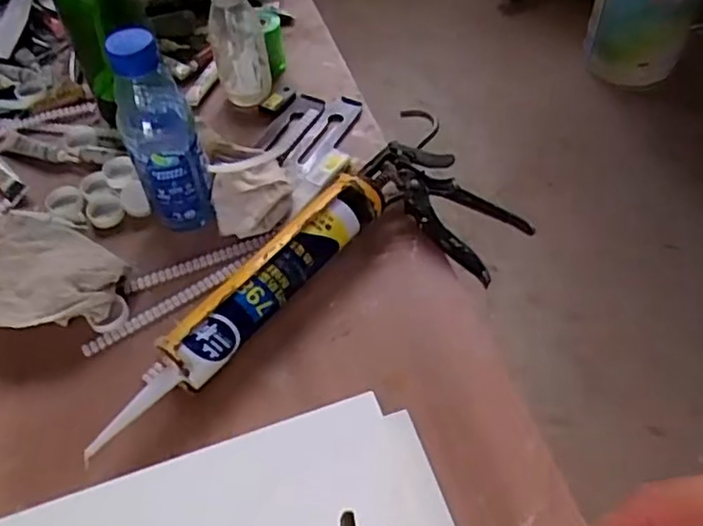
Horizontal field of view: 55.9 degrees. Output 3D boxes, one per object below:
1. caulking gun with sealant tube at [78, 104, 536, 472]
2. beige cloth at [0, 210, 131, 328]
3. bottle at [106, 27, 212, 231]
[{"bbox_3d":[-0.039,0.009,0.576,0.431,0.054,0.163,-34,58,-23],"label":"caulking gun with sealant tube"},{"bbox_3d":[-0.274,0.000,0.601,0.129,0.032,0.141,-10,52,-6],"label":"beige cloth"},{"bbox_3d":[-0.164,-0.105,0.577,0.059,0.197,0.059,-18,53,-12],"label":"bottle"}]

